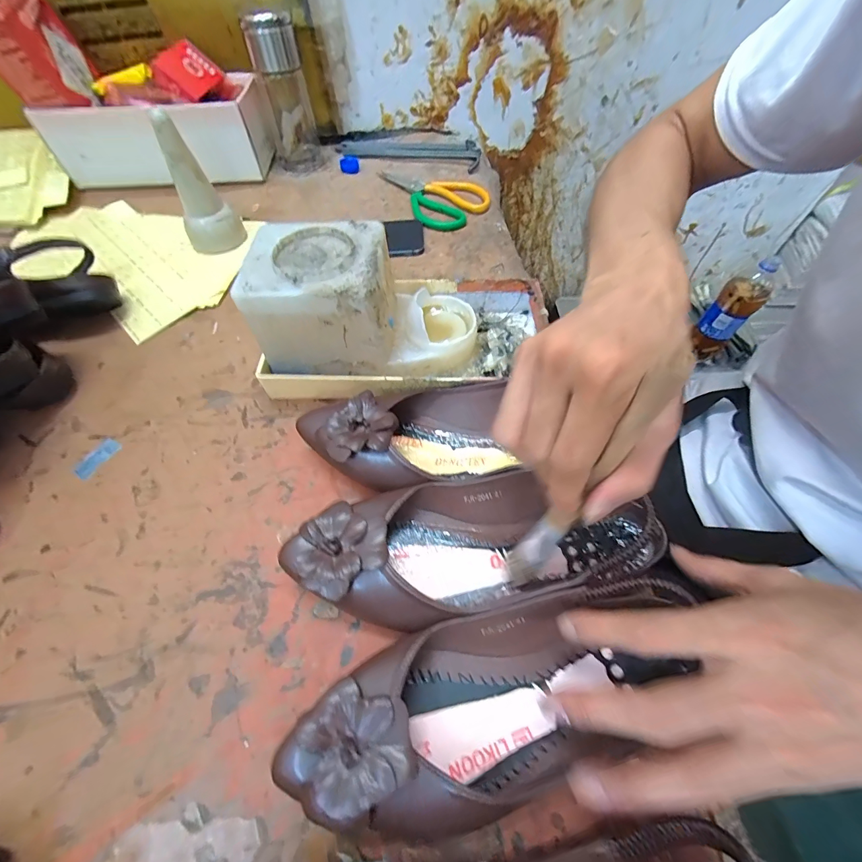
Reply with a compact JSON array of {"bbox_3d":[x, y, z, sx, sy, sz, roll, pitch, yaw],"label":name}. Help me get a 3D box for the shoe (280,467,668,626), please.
[{"bbox_3d":[0.020,0.078,0.265,0.231,0.070,0.092,-4,59,0],"label":"shoe"}]

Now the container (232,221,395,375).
[{"bbox_3d":[-0.095,-0.119,0.349,0.121,0.090,0.106,-6,59,-3],"label":"container"}]

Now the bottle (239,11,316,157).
[{"bbox_3d":[-0.215,-0.495,0.562,0.069,0.167,0.066,-15,60,-8],"label":"bottle"}]

